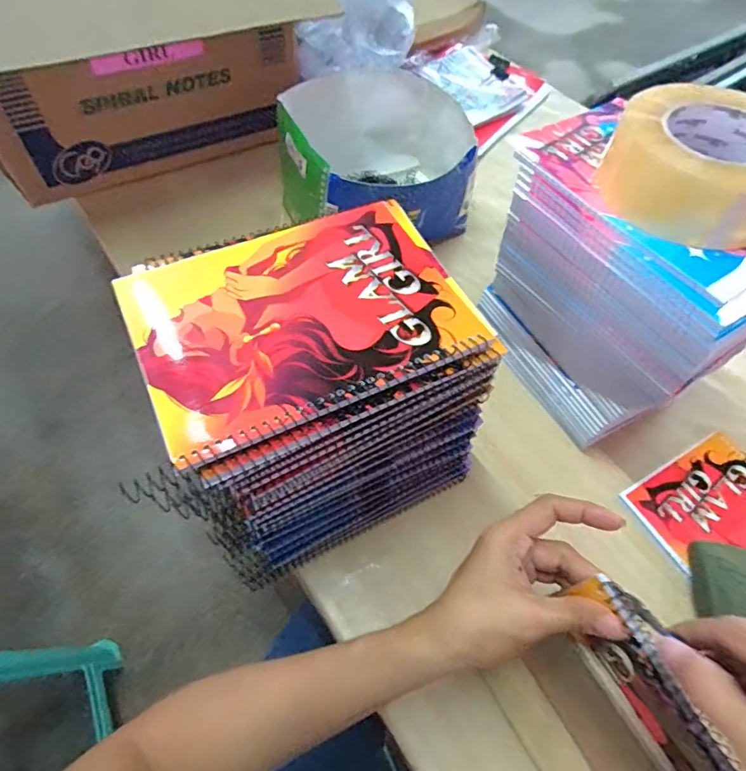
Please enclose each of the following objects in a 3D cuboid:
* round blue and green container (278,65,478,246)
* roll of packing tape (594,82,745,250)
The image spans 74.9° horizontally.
[{"bbox_3d":[0.017,-0.273,0.618,0.235,0.128,0.220,-22,61,-16],"label":"round blue and green container"},{"bbox_3d":[0.235,-0.157,0.347,0.127,0.054,0.109,36,63,19],"label":"roll of packing tape"}]

